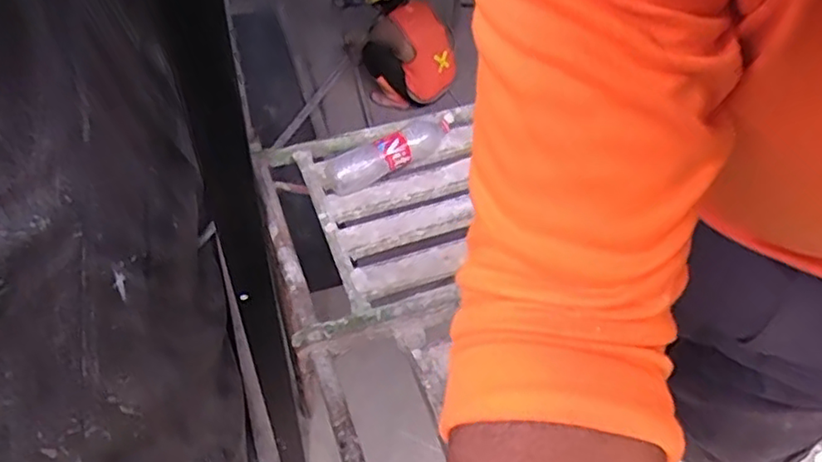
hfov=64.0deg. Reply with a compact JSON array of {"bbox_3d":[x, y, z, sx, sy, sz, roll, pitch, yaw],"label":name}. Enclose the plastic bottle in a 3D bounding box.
[{"bbox_3d":[-0.036,-0.189,1.542,0.360,0.090,0.077,-26,60,-22],"label":"plastic bottle"}]

